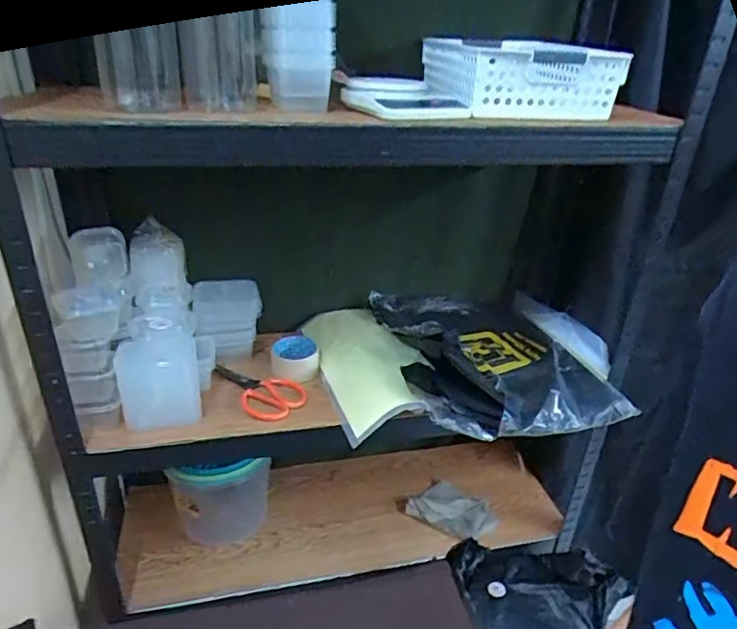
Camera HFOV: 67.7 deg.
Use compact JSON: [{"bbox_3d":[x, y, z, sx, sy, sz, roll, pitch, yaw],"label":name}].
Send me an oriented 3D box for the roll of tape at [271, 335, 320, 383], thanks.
[{"bbox_3d":[-0.129,0.074,0.977,0.084,0.043,0.078,0,27,-7],"label":"roll of tape"}]

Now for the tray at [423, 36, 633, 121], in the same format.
[{"bbox_3d":[0.207,-0.355,0.816,0.201,0.084,0.281,-1,27,-10],"label":"tray"}]

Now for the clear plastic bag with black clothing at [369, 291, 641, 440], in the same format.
[{"bbox_3d":[0.224,0.055,0.993,0.382,0.085,0.406,-2,27,-11],"label":"clear plastic bag with black clothing"}]

